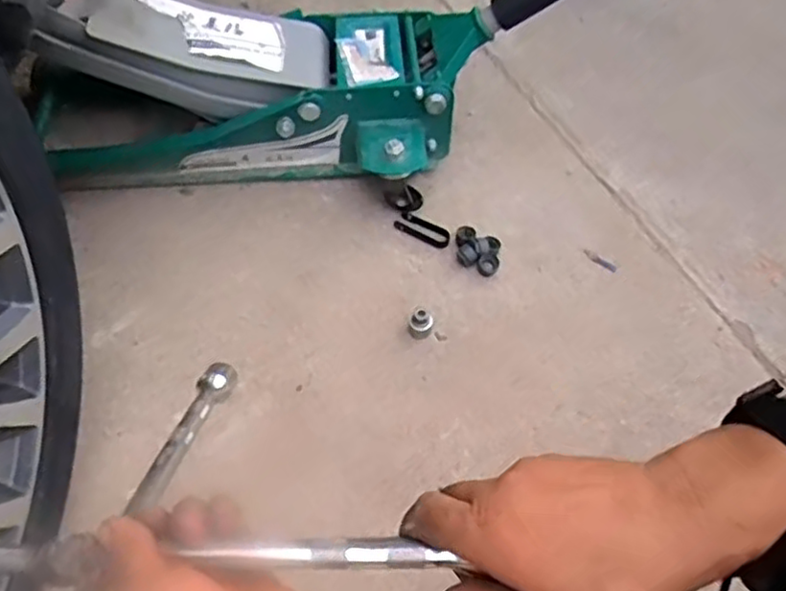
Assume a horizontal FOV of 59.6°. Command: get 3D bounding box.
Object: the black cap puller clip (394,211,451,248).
[{"bbox_3d":[0.041,-0.088,0.909,0.074,0.008,0.035,25,59,14],"label":"black cap puller clip"}]

